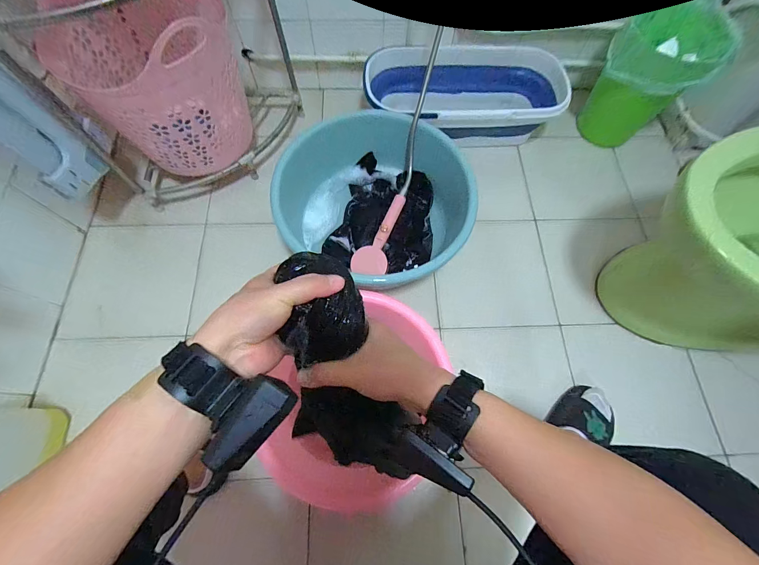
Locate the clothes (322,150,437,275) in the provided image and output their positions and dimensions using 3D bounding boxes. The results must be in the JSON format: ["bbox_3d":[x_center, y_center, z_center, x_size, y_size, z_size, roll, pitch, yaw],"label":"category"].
[{"bbox_3d":[0.019,-0.171,0.859,0.260,0.072,0.315,15,70,3],"label":"clothes"}]

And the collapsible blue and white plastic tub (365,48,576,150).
[{"bbox_3d":[0.229,-0.538,0.951,0.529,0.154,0.224,5,70,-1],"label":"collapsible blue and white plastic tub"}]

